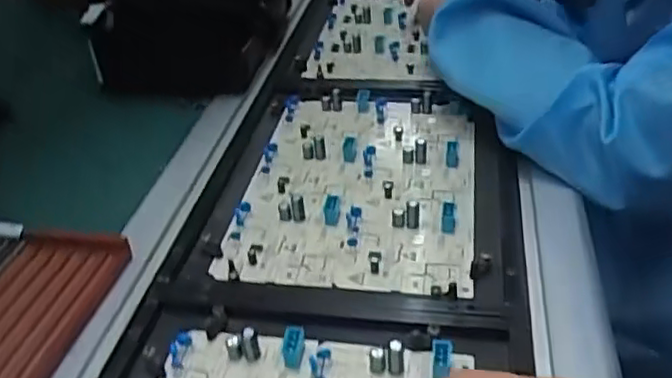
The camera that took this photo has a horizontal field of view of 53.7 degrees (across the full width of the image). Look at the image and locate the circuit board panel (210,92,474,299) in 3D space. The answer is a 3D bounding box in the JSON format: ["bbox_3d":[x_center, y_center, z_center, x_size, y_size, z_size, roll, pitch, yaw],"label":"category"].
[{"bbox_3d":[0.020,-0.011,0.567,0.187,0.017,0.262,3,37,9],"label":"circuit board panel"}]

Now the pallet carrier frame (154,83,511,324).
[{"bbox_3d":[0.020,-0.012,0.560,0.240,0.019,0.304,4,37,11],"label":"pallet carrier frame"}]

